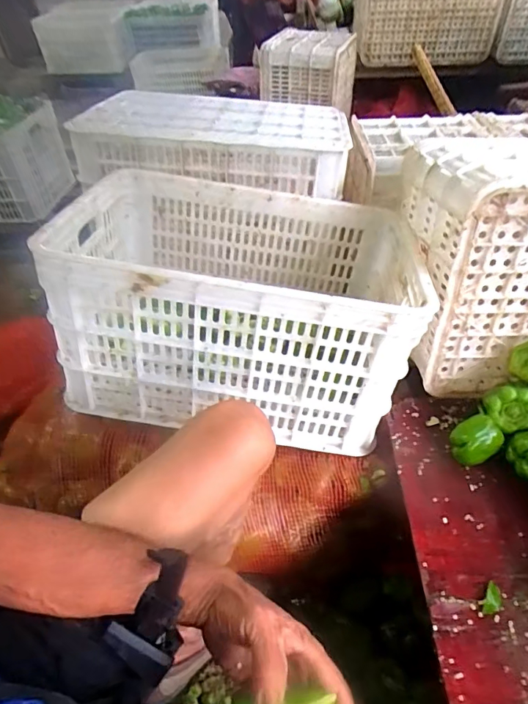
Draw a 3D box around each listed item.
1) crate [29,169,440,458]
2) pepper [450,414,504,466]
[{"bbox_3d":[-0.035,-0.115,0.733,0.508,0.278,0.407,4,46,6],"label":"crate"},{"bbox_3d":[0.292,0.122,0.614,0.065,0.052,0.054,-24,49,-20],"label":"pepper"}]

